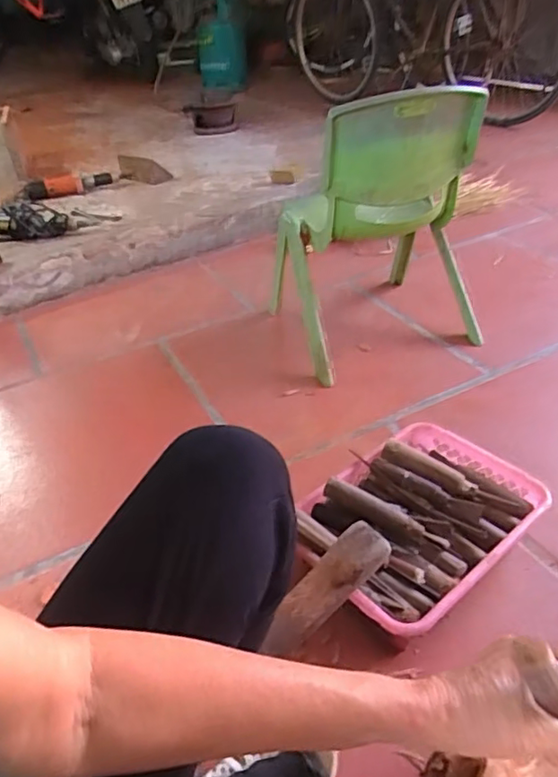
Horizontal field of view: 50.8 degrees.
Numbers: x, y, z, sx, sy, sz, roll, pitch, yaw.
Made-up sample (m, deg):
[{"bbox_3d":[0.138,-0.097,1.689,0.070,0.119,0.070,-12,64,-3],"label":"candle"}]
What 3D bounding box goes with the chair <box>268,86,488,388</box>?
[{"bbox_3d":[0.189,-0.341,1.204,0.354,0.507,0.346,-13,37,-10],"label":"chair"}]

